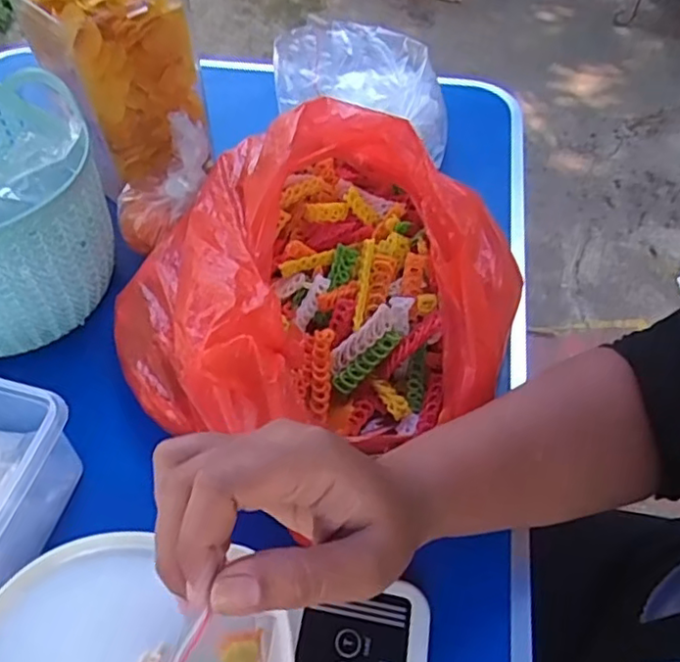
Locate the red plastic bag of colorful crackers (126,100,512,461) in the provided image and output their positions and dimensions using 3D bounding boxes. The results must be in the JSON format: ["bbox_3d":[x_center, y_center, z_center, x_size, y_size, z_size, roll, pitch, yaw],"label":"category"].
[{"bbox_3d":[-0.015,-0.035,0.424,0.249,0.105,0.237,17,54,16],"label":"red plastic bag of colorful crackers"}]

